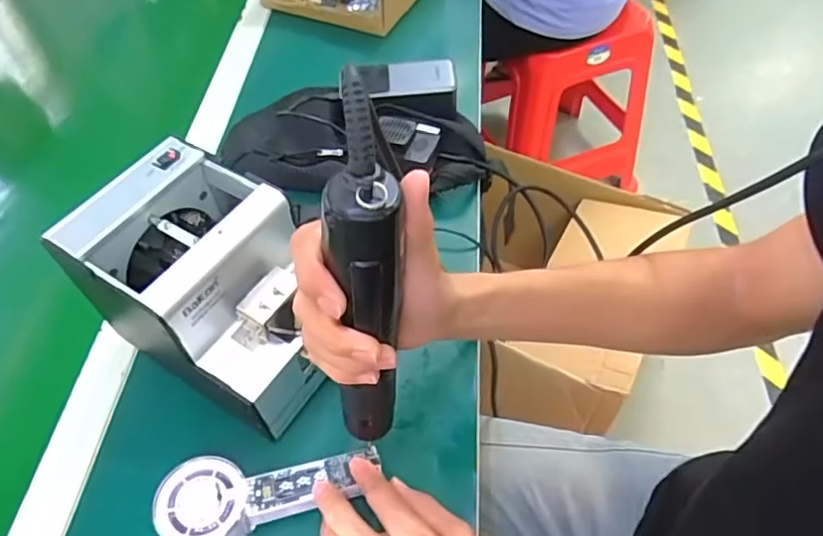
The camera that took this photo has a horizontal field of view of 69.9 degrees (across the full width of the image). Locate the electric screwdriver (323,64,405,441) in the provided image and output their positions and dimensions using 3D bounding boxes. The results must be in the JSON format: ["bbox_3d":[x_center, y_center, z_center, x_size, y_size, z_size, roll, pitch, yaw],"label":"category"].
[{"bbox_3d":[-0.021,0.017,0.304,0.032,0.220,0.042,14,44,14],"label":"electric screwdriver"}]

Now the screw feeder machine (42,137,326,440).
[{"bbox_3d":[-0.157,0.012,0.462,0.160,0.139,0.123,26,59,21],"label":"screw feeder machine"}]

